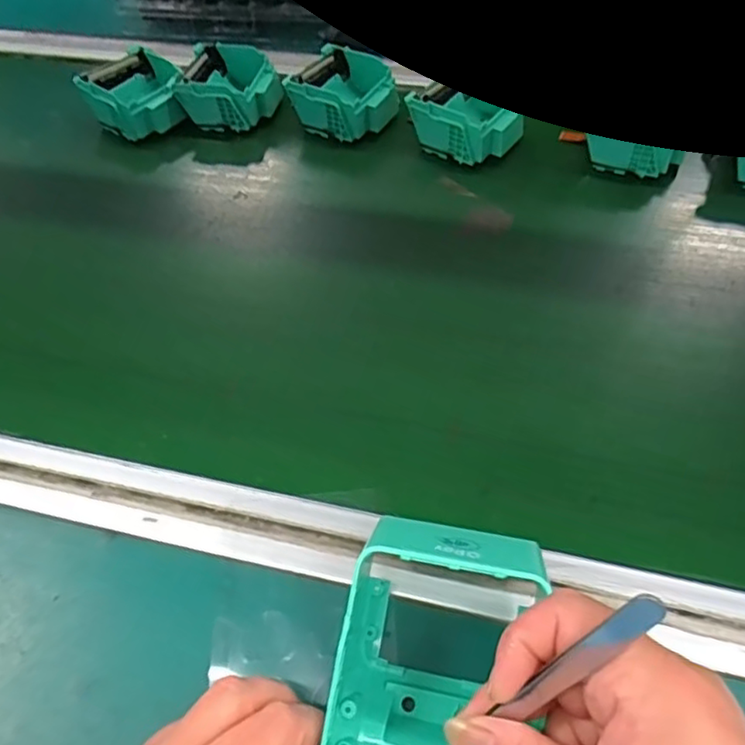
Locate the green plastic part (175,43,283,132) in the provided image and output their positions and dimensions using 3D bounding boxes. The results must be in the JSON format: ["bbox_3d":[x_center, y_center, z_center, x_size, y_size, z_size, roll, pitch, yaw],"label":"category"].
[{"bbox_3d":[-0.120,-0.246,0.542,0.078,0.047,0.073,11,56,11],"label":"green plastic part"}]

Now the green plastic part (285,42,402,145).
[{"bbox_3d":[-0.018,-0.235,0.524,0.082,0.039,0.077,21,59,17],"label":"green plastic part"}]

